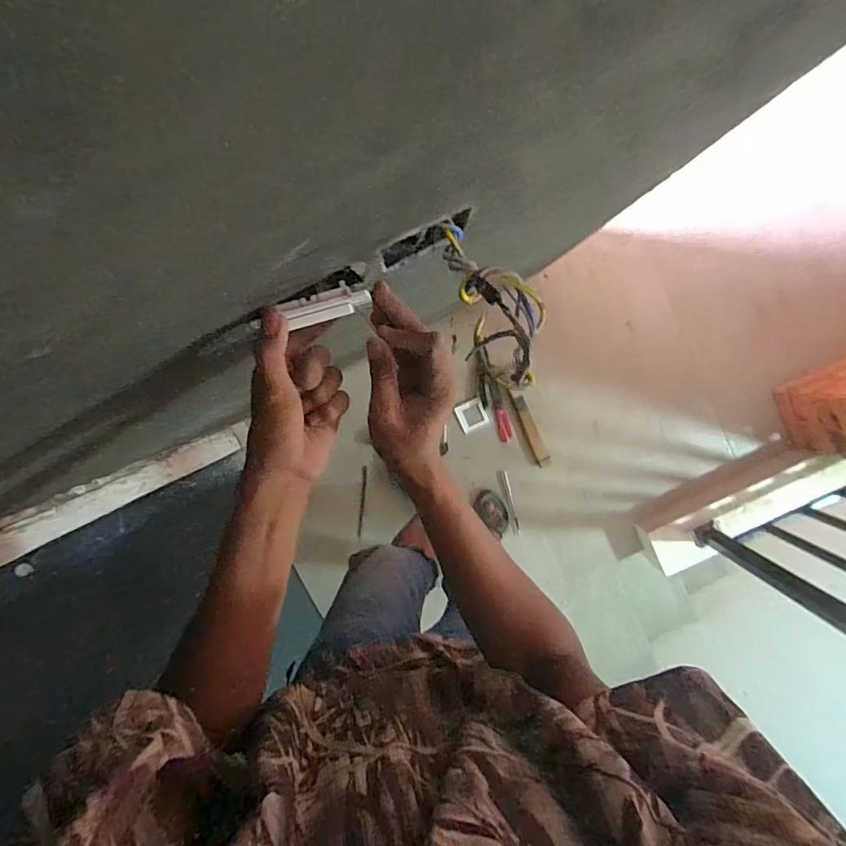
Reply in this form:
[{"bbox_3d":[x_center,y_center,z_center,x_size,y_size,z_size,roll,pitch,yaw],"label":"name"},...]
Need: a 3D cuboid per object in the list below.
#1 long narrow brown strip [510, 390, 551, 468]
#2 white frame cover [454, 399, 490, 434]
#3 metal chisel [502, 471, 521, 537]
[{"bbox_3d":[0.316,0.015,1.437,0.043,0.026,0.237,-23,98,3],"label":"long narrow brown strip"},{"bbox_3d":[0.145,-0.021,1.454,0.082,0.019,0.086,-27,97,3],"label":"white frame cover"},{"bbox_3d":[0.269,0.243,1.479,0.016,0.015,0.202,-14,98,2],"label":"metal chisel"}]

